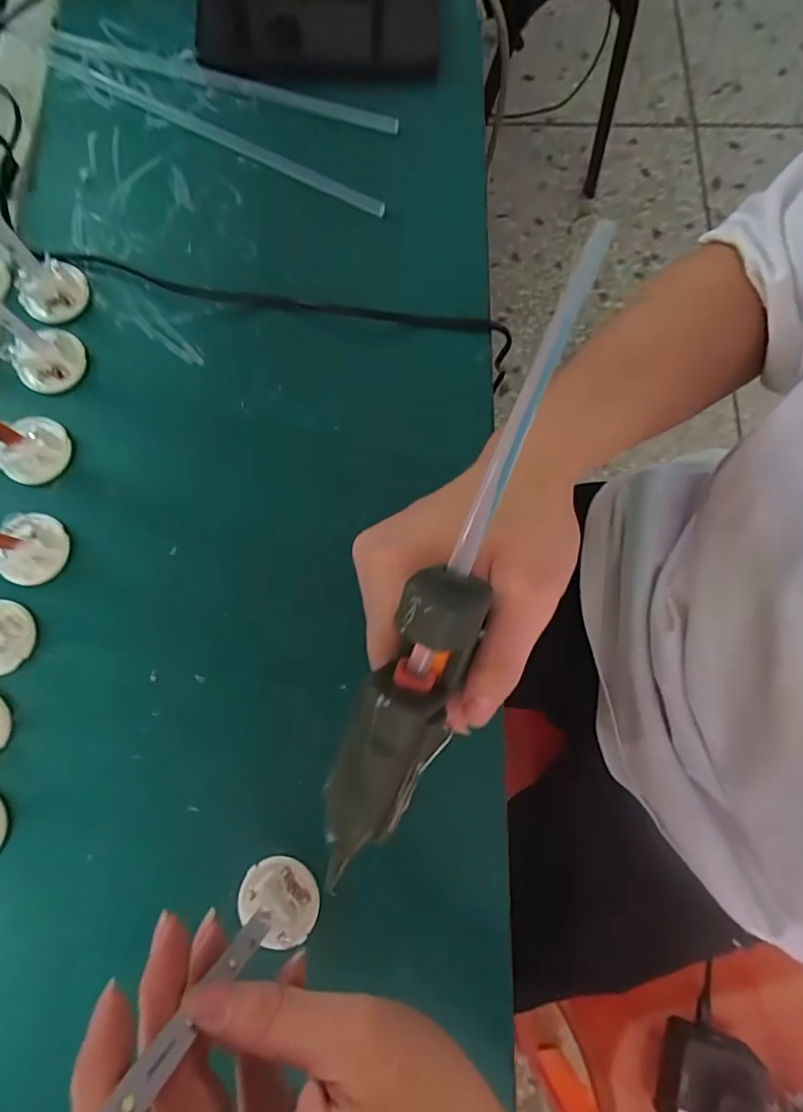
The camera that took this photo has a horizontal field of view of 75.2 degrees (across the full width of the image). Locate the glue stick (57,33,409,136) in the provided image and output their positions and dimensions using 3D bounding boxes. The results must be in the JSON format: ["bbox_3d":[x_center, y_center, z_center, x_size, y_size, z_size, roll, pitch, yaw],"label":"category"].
[{"bbox_3d":[-0.123,-0.324,0.351,0.250,0.008,0.016,19,79,4],"label":"glue stick"}]

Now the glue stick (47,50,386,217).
[{"bbox_3d":[-0.125,-0.278,0.340,0.256,0.007,0.013,29,79,6],"label":"glue stick"}]

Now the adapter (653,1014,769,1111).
[{"bbox_3d":[0.270,0.460,0.451,0.078,0.037,0.076,17,78,3],"label":"adapter"}]

